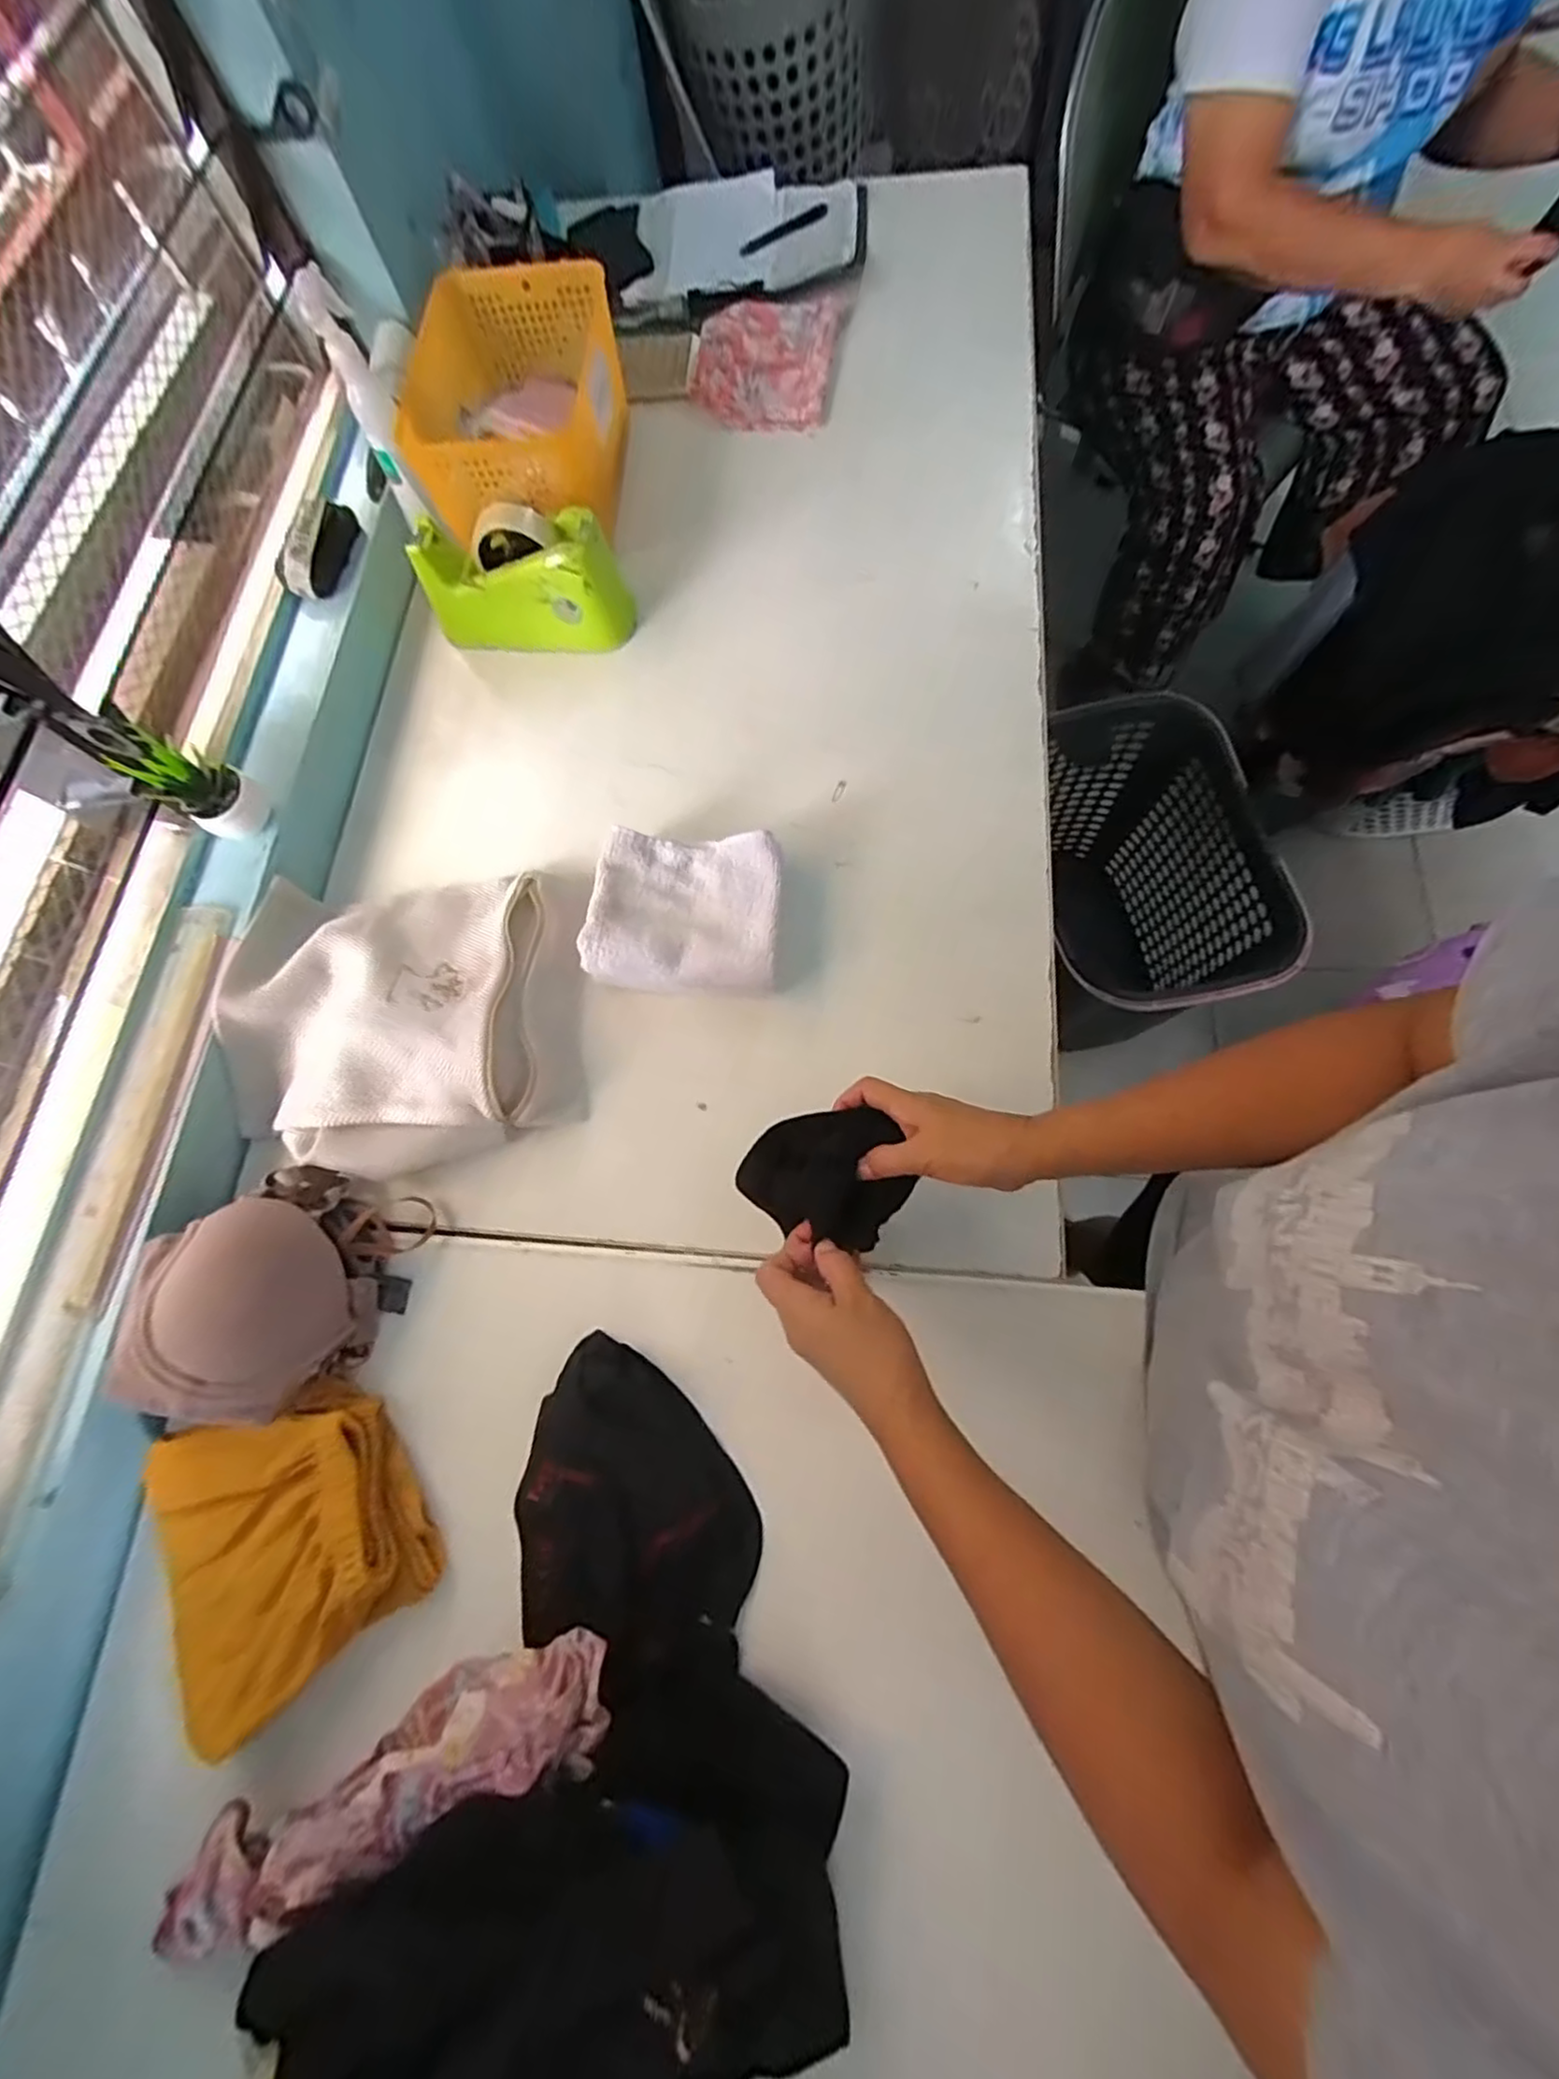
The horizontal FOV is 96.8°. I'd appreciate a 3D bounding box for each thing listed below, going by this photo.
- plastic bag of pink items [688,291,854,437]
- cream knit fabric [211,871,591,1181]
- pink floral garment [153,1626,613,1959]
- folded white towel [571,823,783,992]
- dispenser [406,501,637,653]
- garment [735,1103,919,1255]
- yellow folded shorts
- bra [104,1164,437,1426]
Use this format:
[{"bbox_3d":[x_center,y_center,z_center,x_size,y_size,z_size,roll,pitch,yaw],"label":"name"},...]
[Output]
[{"bbox_3d":[-0.016,-0.823,0.833,0.161,0.047,0.210,8,74,7],"label":"plastic bag of pink items"},{"bbox_3d":[-0.317,-0.024,0.587,0.293,0.054,0.259,-7,73,3],"label":"cream knit fabric"},{"bbox_3d":[-0.255,0.475,0.439,0.304,0.066,0.061,-23,73,-2],"label":"pink floral garment"},{"bbox_3d":[-0.082,-0.110,0.594,0.157,0.046,0.131,3,74,6],"label":"folded white towel"},{"bbox_3d":[-0.252,-0.459,0.688,0.201,0.100,0.077,5,74,6],"label":"dispenser"},{"bbox_3d":[0.029,0.091,0.468,0.108,0.059,0.081,11,75,2],"label":"garment"},{"bbox_3d":[-0.358,0.351,0.489,0.177,0.046,0.185,-35,74,-6],"label":"yellow folded shorts"},{"bbox_3d":[-0.382,0.182,0.514,0.148,0.097,0.161,-1,74,4],"label":"bra"}]

